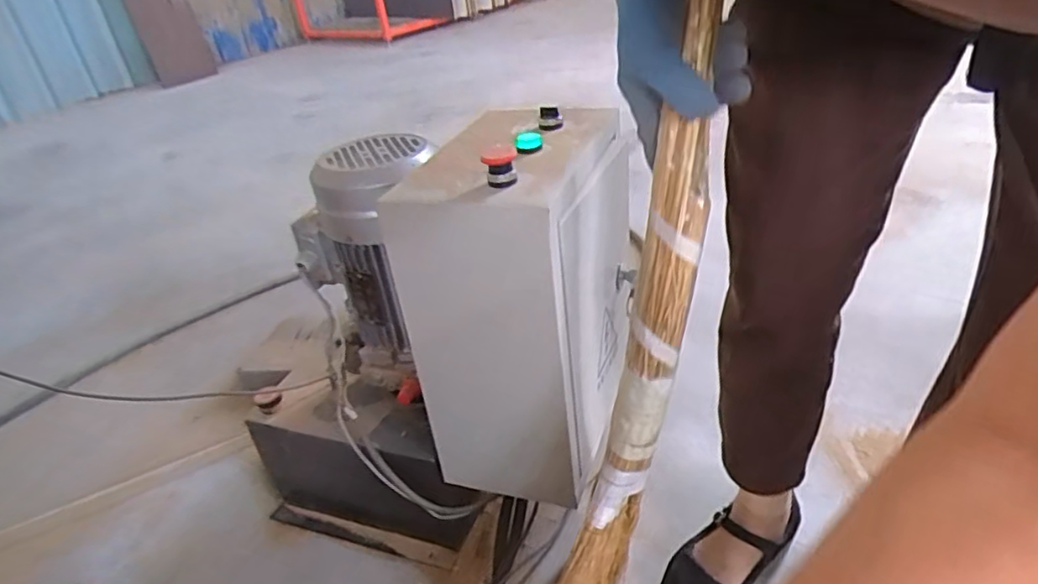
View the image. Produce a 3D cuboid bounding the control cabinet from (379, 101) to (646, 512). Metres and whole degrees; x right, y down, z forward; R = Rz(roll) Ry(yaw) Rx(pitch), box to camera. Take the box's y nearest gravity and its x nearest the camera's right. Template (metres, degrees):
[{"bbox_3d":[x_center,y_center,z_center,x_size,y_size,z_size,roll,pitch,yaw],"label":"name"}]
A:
[{"bbox_3d":[0.012,0.009,0.770,0.186,0.389,0.294,9,35,24],"label":"control cabinet"}]

